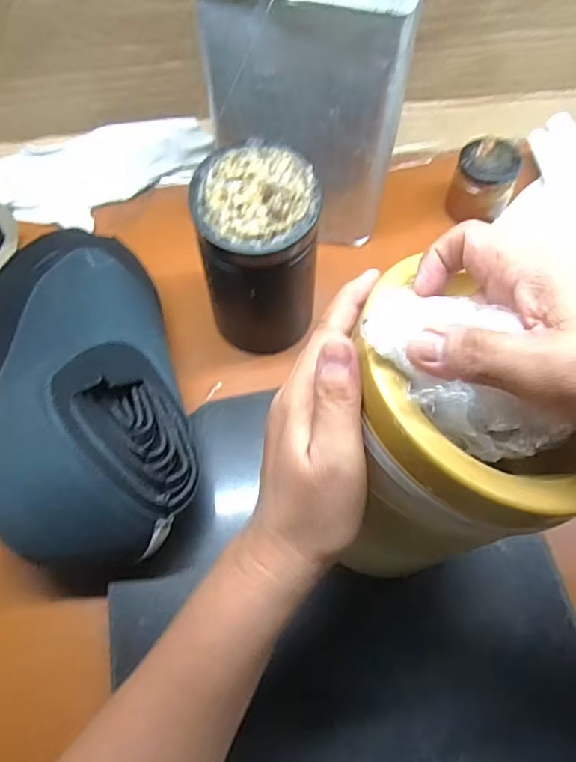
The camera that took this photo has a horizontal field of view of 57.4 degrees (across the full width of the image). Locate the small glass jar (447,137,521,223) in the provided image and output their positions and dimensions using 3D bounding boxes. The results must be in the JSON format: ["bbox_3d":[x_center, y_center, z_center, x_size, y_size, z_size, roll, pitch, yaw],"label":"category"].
[{"bbox_3d":[0.200,-0.205,0.538,0.061,0.065,0.056,0,62,0],"label":"small glass jar"}]

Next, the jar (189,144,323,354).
[{"bbox_3d":[-0.022,-0.096,0.430,0.089,0.149,0.092,0,62,0],"label":"jar"}]

